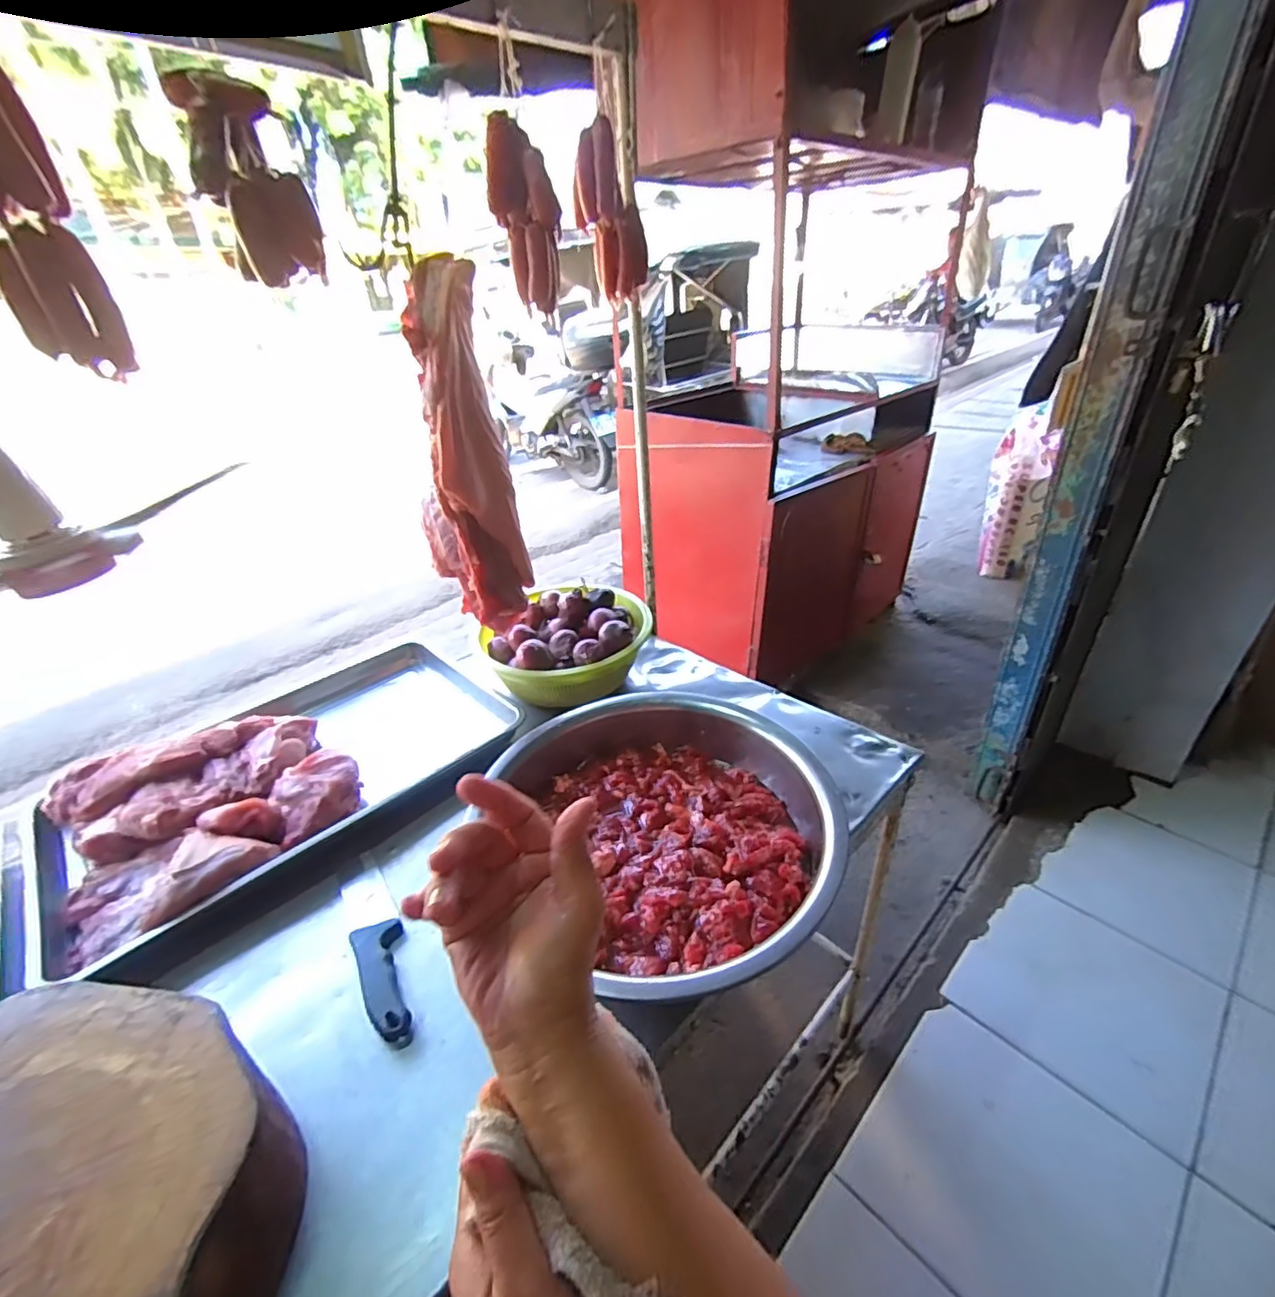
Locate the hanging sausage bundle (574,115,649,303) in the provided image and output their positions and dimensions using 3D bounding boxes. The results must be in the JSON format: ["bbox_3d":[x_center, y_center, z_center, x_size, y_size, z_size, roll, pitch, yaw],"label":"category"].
[{"bbox_3d":[-0.041,-0.588,0.809,0.064,0.201,0.070,17,61,29],"label":"hanging sausage bundle"}]

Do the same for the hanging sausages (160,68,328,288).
[{"bbox_3d":[-0.354,-0.432,0.548,0.084,0.152,0.071,-12,33,-14],"label":"hanging sausages"}]

